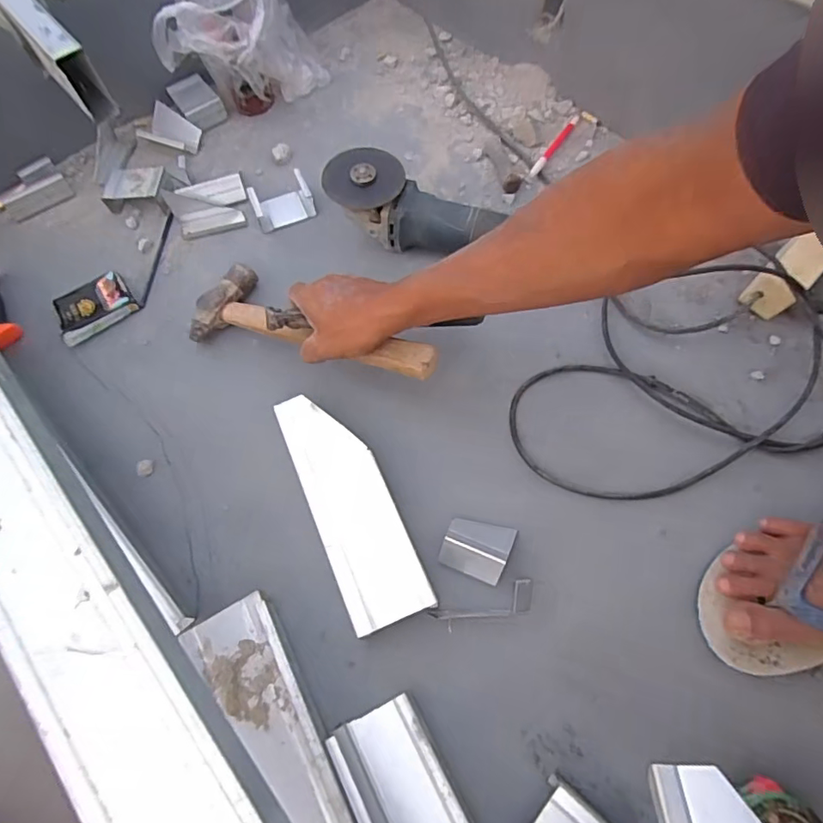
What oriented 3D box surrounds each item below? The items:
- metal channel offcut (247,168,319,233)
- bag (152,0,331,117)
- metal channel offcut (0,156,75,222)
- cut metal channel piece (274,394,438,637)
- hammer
[{"bbox_3d":[-0.167,-0.272,0.689,0.073,0.033,0.056,-21,66,-8],"label":"metal channel offcut"},{"bbox_3d":[-0.227,-0.506,0.734,0.210,0.146,0.110,-39,69,-15],"label":"bag"},{"bbox_3d":[-0.510,-0.297,0.713,0.085,0.024,0.060,-39,69,-15],"label":"metal channel offcut"},{"bbox_3d":[-0.059,0.088,0.517,0.073,0.038,0.237,-23,66,-8],"label":"cut metal channel piece"},{"bbox_3d":[-0.111,-0.098,0.558,0.308,0.039,0.096,16,65,27],"label":"hammer"}]

